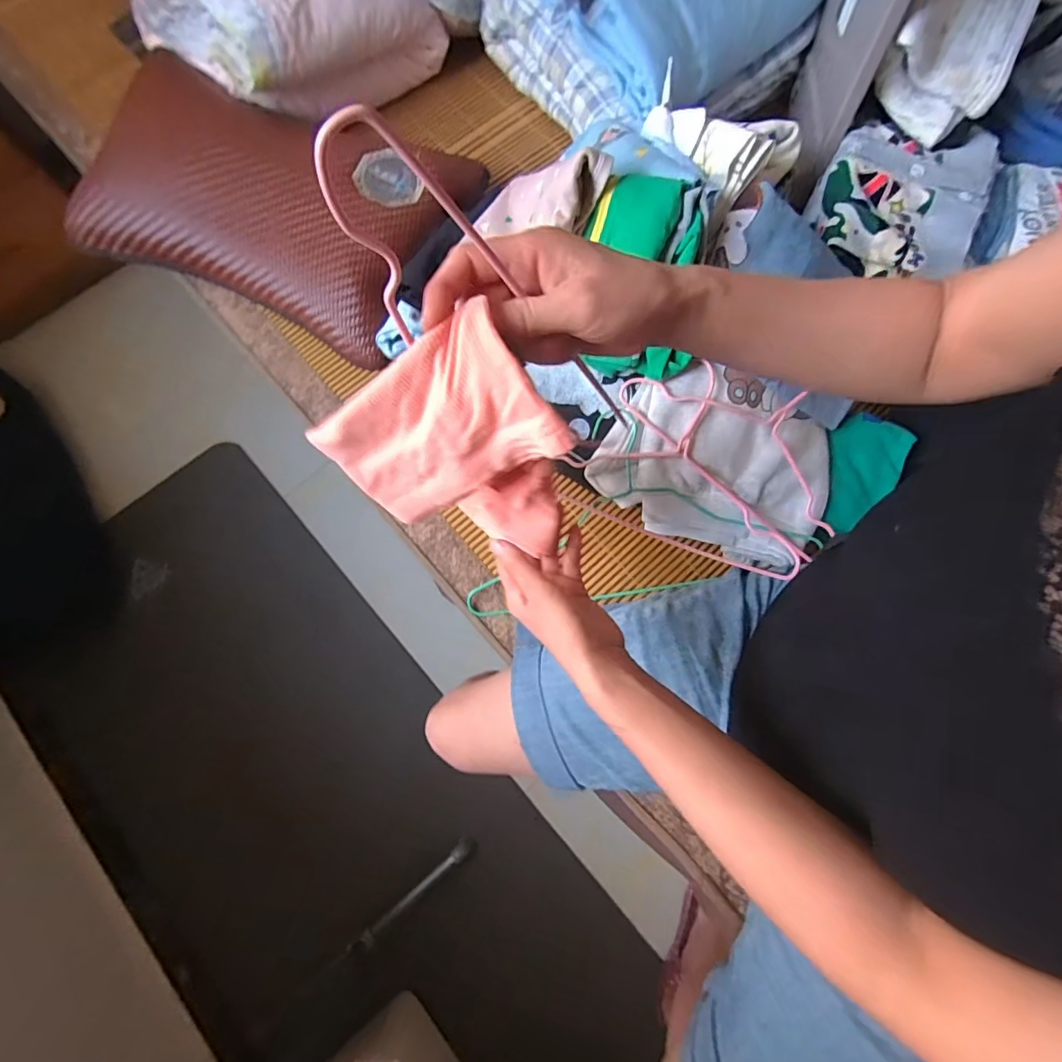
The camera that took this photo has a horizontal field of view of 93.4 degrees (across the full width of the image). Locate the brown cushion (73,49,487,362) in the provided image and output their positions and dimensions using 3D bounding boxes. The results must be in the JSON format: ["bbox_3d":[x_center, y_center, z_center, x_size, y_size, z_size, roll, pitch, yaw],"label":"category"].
[{"bbox_3d":[-0.324,-0.414,0.630,0.440,0.079,0.287,23,77,6],"label":"brown cushion"}]

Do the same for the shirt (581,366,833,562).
[{"bbox_3d":[0.196,-0.071,0.527,0.230,0.030,0.168,25,99,1],"label":"shirt"}]

